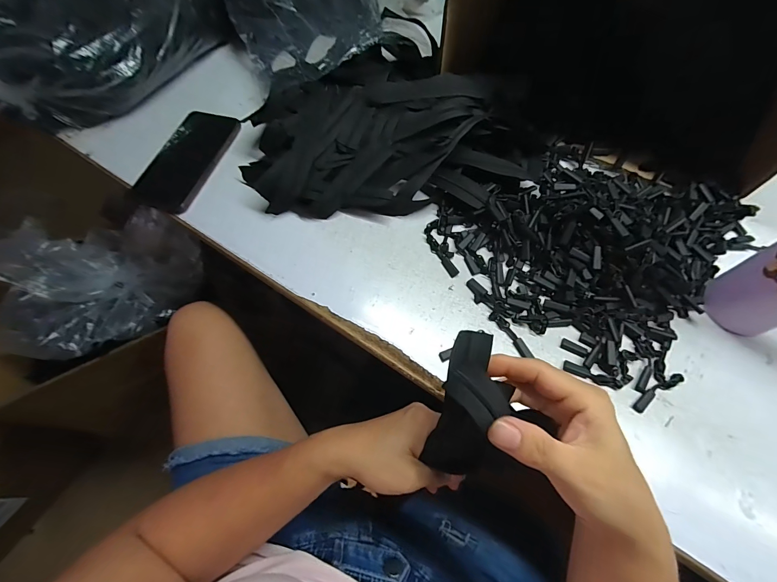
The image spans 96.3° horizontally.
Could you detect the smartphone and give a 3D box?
[{"bbox_3d":[-0.255,-0.175,0.446,0.070,0.015,0.166,15,64,6],"label":"smartphone"}]

